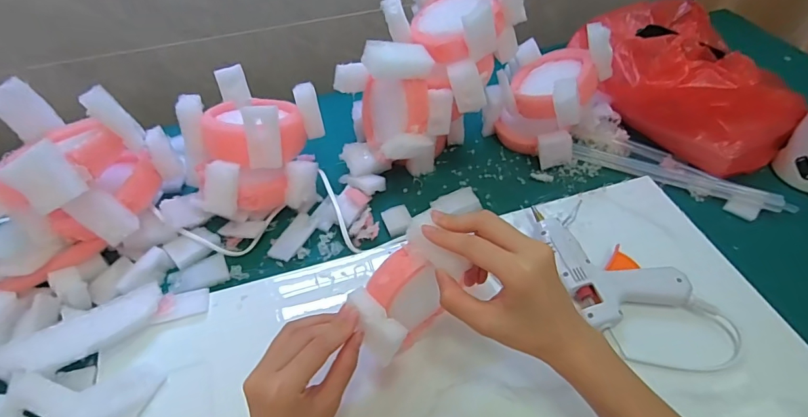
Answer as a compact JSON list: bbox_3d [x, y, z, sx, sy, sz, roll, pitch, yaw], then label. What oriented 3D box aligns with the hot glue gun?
[{"bbox_3d":[0.198,0.047,0.448,0.102,0.030,0.136,-13,56,-10],"label":"hot glue gun"}]

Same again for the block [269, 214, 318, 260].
[{"bbox_3d":[-0.117,0.030,0.475,0.024,0.004,0.058,25,58,16],"label":"block"}]

